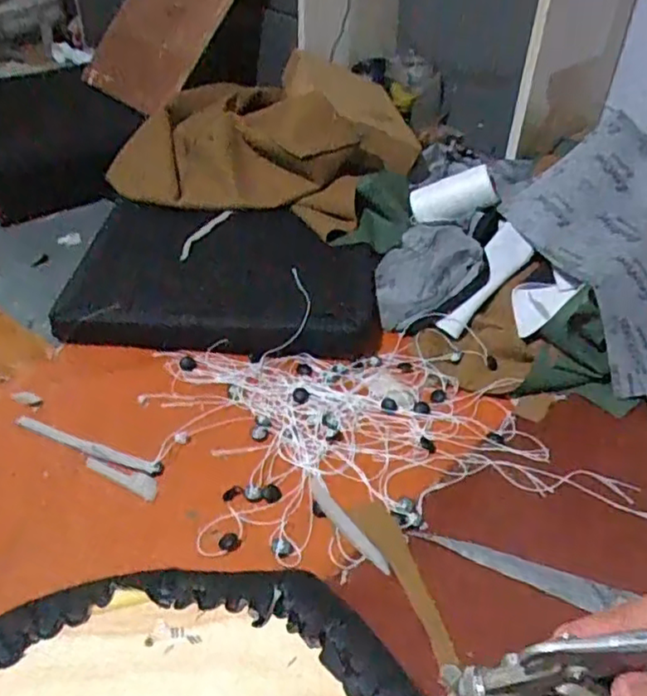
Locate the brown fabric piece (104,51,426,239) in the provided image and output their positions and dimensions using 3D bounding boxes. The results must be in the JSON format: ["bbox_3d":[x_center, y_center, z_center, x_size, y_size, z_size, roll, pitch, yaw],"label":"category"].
[{"bbox_3d":[-0.084,-0.387,1.146,0.450,0.143,0.435,21,42,20],"label":"brown fabric piece"}]

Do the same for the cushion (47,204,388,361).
[{"bbox_3d":[-0.142,-0.108,0.941,0.440,0.077,0.286,5,40,1],"label":"cushion"}]

